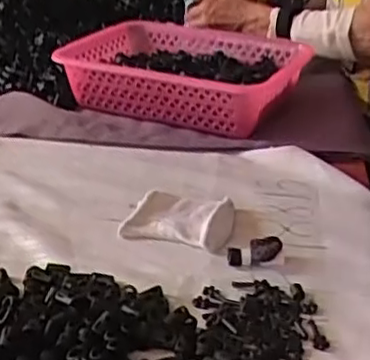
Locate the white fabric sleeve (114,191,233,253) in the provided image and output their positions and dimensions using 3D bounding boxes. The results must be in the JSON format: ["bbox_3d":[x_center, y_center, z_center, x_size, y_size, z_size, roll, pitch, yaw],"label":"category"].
[{"bbox_3d":[-0.005,0.033,0.606,0.099,0.017,0.071,4,29,7],"label":"white fabric sleeve"}]

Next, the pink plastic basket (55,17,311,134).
[{"bbox_3d":[0.008,-0.126,0.785,0.294,0.089,0.143,18,33,30],"label":"pink plastic basket"}]

